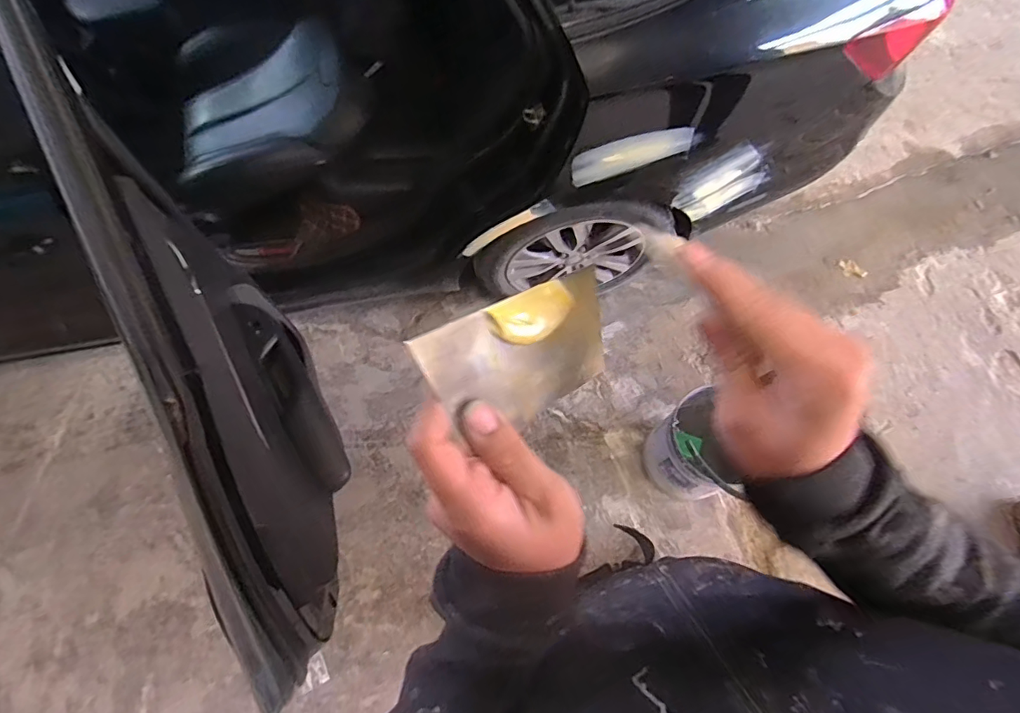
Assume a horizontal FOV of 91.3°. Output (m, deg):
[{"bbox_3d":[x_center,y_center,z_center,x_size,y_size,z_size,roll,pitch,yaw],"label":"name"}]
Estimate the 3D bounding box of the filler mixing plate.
[{"bbox_3d":[0.012,0.001,0.283,0.010,0.075,0.140,15,31,43],"label":"filler mixing plate"}]

